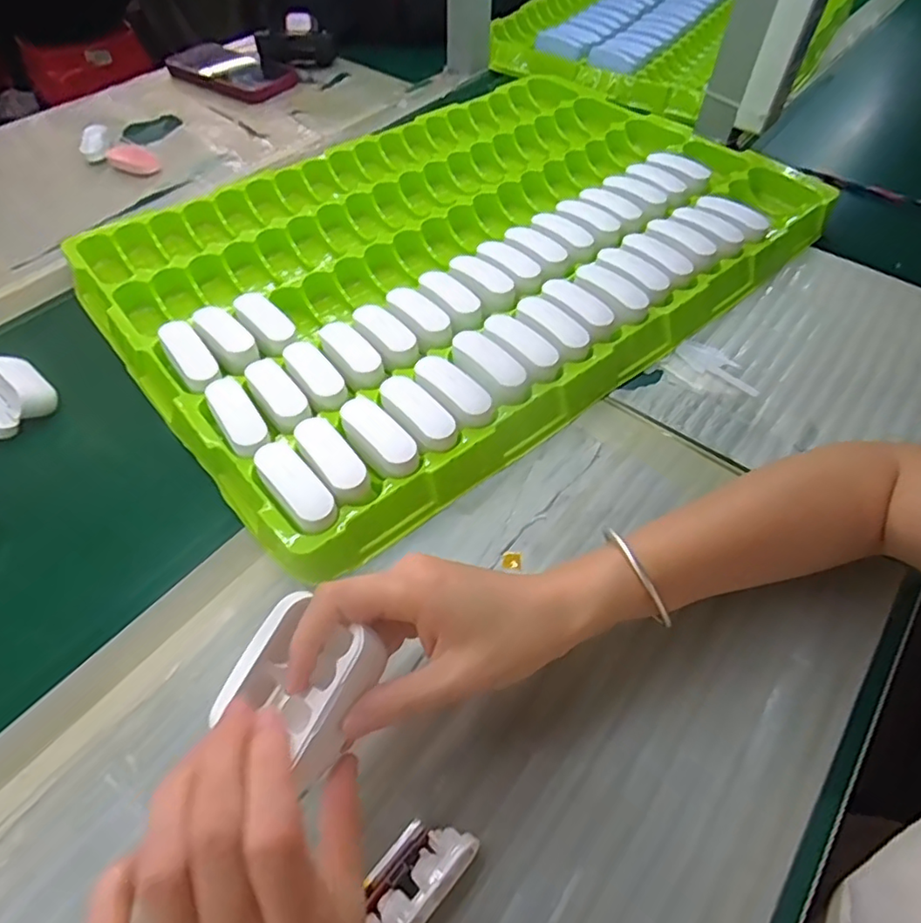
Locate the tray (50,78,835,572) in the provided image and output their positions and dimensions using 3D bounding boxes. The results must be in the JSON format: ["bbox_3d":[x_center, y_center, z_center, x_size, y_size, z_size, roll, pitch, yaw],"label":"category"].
[{"bbox_3d":[0.001,-0.214,0.517,0.591,0.035,0.421,-36,63,-24],"label":"tray"}]

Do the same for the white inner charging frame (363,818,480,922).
[{"bbox_3d":[-0.021,0.179,0.250,0.029,0.016,0.056,37,62,22],"label":"white inner charging frame"}]

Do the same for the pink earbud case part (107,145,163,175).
[{"bbox_3d":[-0.342,-0.316,0.612,0.060,0.013,0.031,19,56,11],"label":"pink earbud case part"}]

